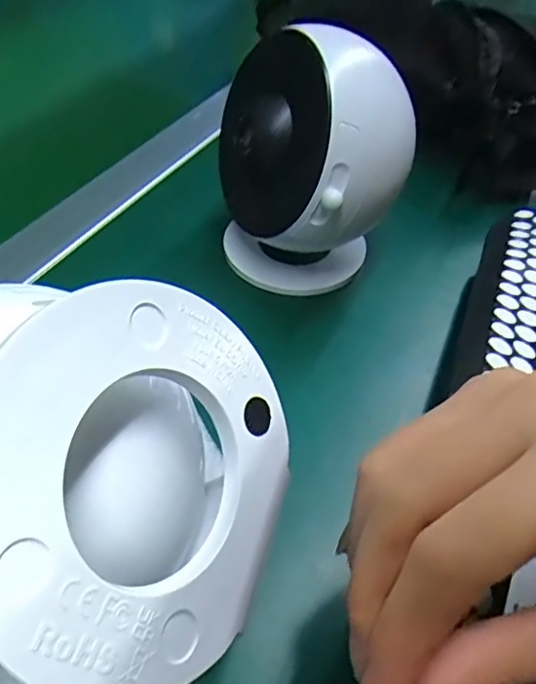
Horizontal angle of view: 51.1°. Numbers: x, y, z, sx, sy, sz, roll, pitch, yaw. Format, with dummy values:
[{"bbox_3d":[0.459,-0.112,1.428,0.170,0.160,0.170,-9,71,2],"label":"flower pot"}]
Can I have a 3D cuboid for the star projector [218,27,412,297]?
[{"bbox_3d":[0.028,-0.087,0.291,0.079,0.119,0.087,-34,57,-30],"label":"star projector"}]

